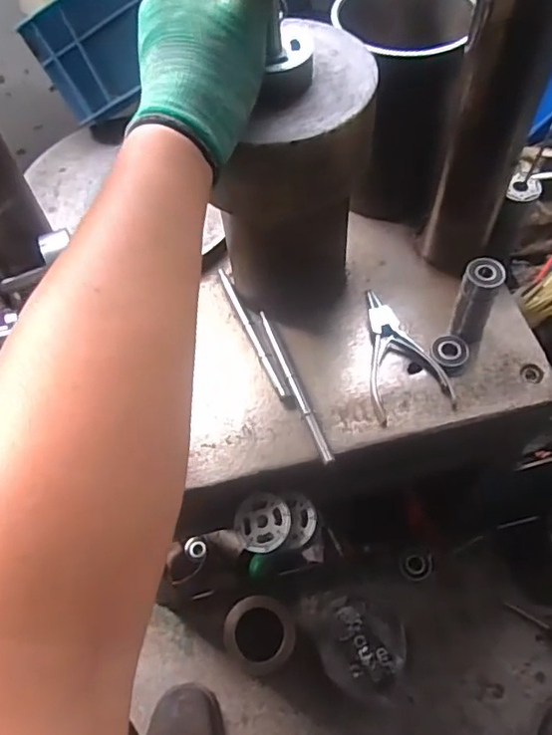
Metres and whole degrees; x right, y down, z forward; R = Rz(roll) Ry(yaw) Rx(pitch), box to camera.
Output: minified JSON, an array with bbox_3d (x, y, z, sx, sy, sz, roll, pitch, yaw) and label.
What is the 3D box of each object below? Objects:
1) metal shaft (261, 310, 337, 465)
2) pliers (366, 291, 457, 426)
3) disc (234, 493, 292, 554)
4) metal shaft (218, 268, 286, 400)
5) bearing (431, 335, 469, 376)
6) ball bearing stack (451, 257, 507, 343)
[{"bbox_3d":[0.015,0.014,0.515,0.011,0.011,0.162,-20,60,-8],"label":"metal shaft"},{"bbox_3d":[0.105,-0.014,0.529,0.069,0.016,0.132,-18,60,-7],"label":"pliers"},{"bbox_3d":[-0.012,0.137,0.508,0.049,0.012,0.052,-2,59,3],"label":"disc"},{"bbox_3d":[-0.025,-0.038,0.550,0.008,0.008,0.163,-21,60,-9],"label":"metal shaft"},{"bbox_3d":[0.162,-0.011,0.526,0.031,0.017,0.037,-22,60,-9],"label":"bearing"},{"bbox_3d":[0.179,-0.058,0.512,0.031,0.083,0.033,19,62,14],"label":"ball bearing stack"}]

